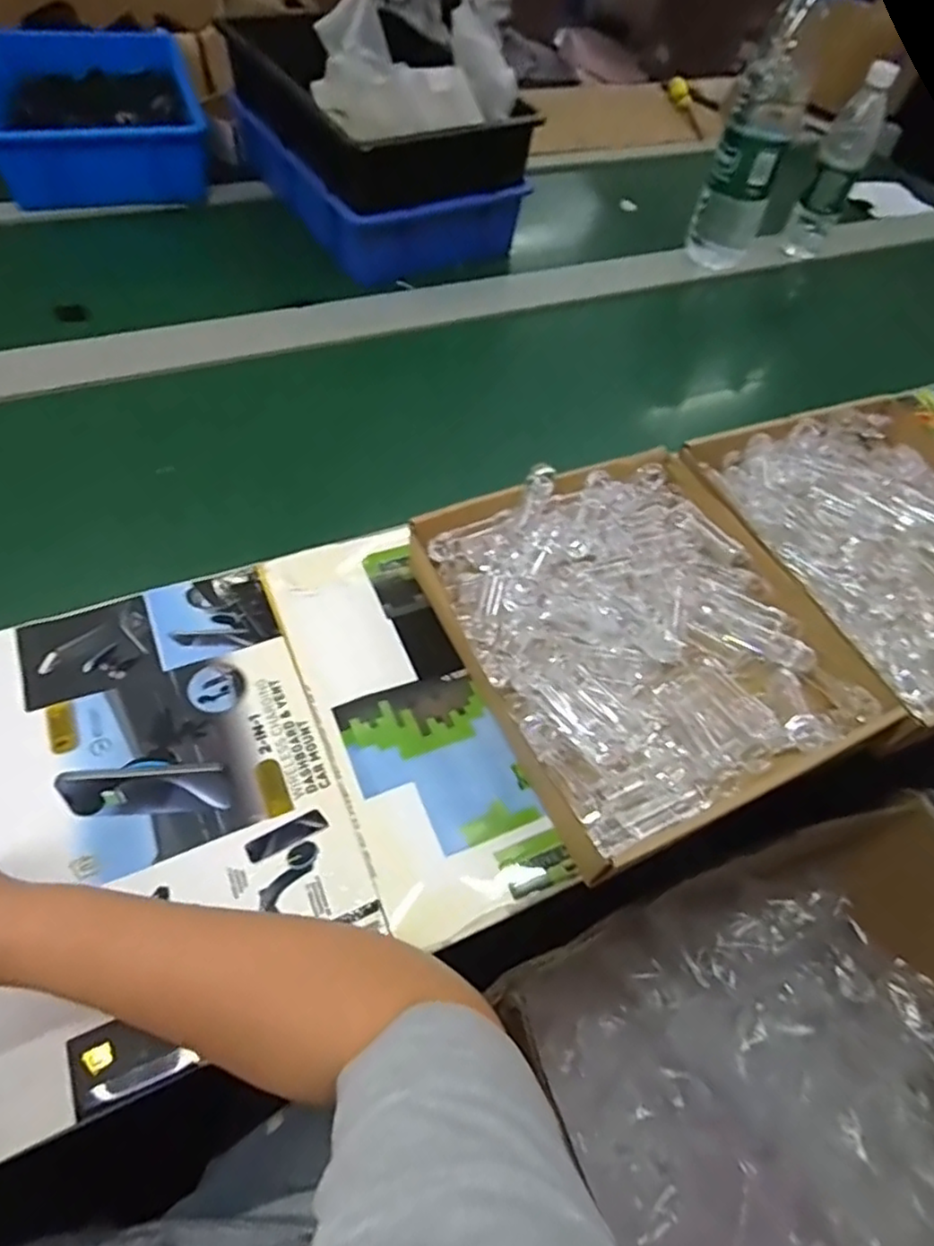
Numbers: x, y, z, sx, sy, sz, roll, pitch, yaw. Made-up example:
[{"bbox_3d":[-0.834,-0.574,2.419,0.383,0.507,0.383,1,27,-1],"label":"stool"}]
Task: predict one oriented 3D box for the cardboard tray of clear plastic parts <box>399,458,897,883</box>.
[{"bbox_3d":[0.137,0.003,0.525,0.278,0.059,0.302,-19,58,-17],"label":"cardboard tray of clear plastic parts"}]

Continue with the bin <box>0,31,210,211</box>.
[{"bbox_3d":[-0.538,-0.738,0.980,0.270,0.112,0.399,-14,57,-15],"label":"bin"}]

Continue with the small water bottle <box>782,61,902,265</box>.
[{"bbox_3d":[0.520,-0.635,0.938,0.063,0.202,0.056,26,56,13],"label":"small water bottle"}]

